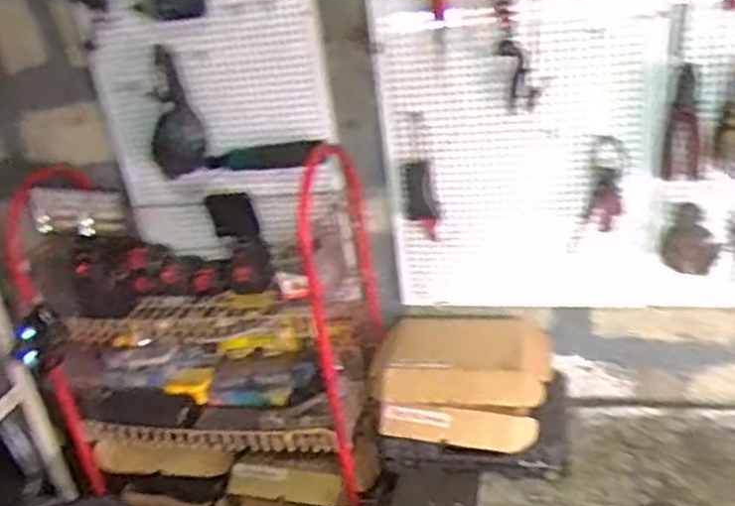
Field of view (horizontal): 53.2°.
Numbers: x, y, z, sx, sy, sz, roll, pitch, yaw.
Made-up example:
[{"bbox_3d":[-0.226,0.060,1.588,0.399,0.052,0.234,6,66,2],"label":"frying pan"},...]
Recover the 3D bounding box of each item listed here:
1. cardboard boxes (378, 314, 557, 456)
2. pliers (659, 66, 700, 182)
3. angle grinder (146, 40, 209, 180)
[{"bbox_3d":[0.198,0.234,1.518,0.339,0.196,0.282,-3,25,11],"label":"cardboard boxes"},{"bbox_3d":[0.566,-0.231,1.320,0.062,0.200,0.008,0,25,17],"label":"pliers"},{"bbox_3d":[-0.385,-0.274,1.452,0.102,0.249,0.088,-13,25,-12],"label":"angle grinder"}]

